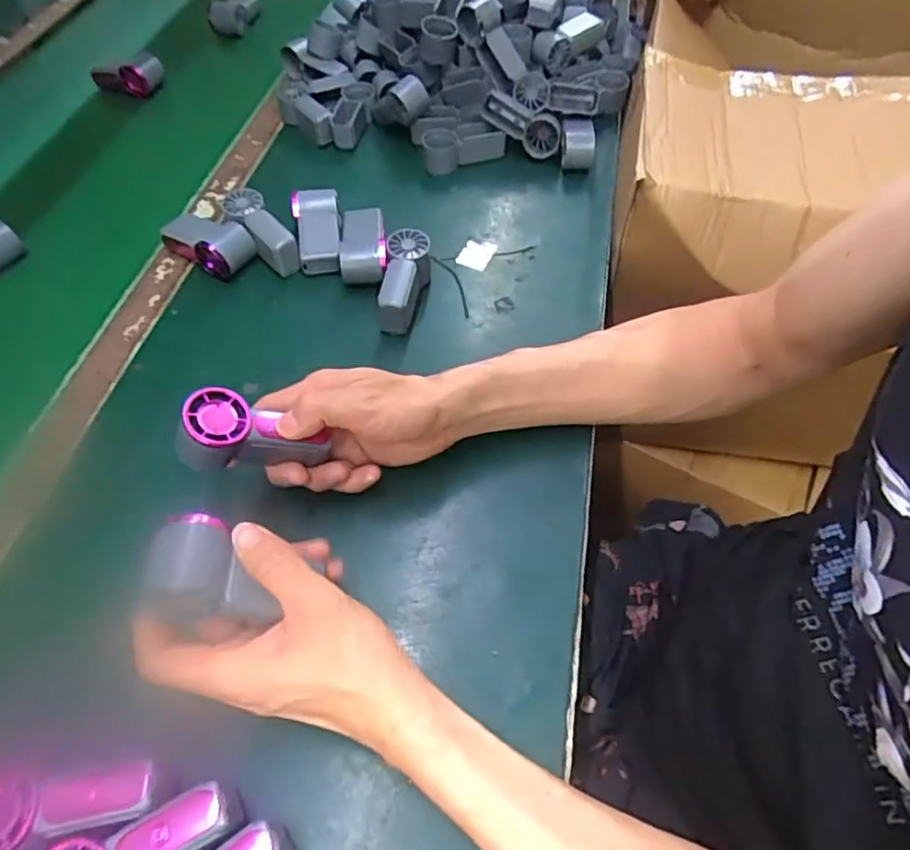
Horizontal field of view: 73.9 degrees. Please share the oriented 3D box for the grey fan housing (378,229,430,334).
[{"bbox_3d":[-0.044,-0.126,0.545,0.037,0.048,0.091,4,56,4],"label":"grey fan housing"}]

